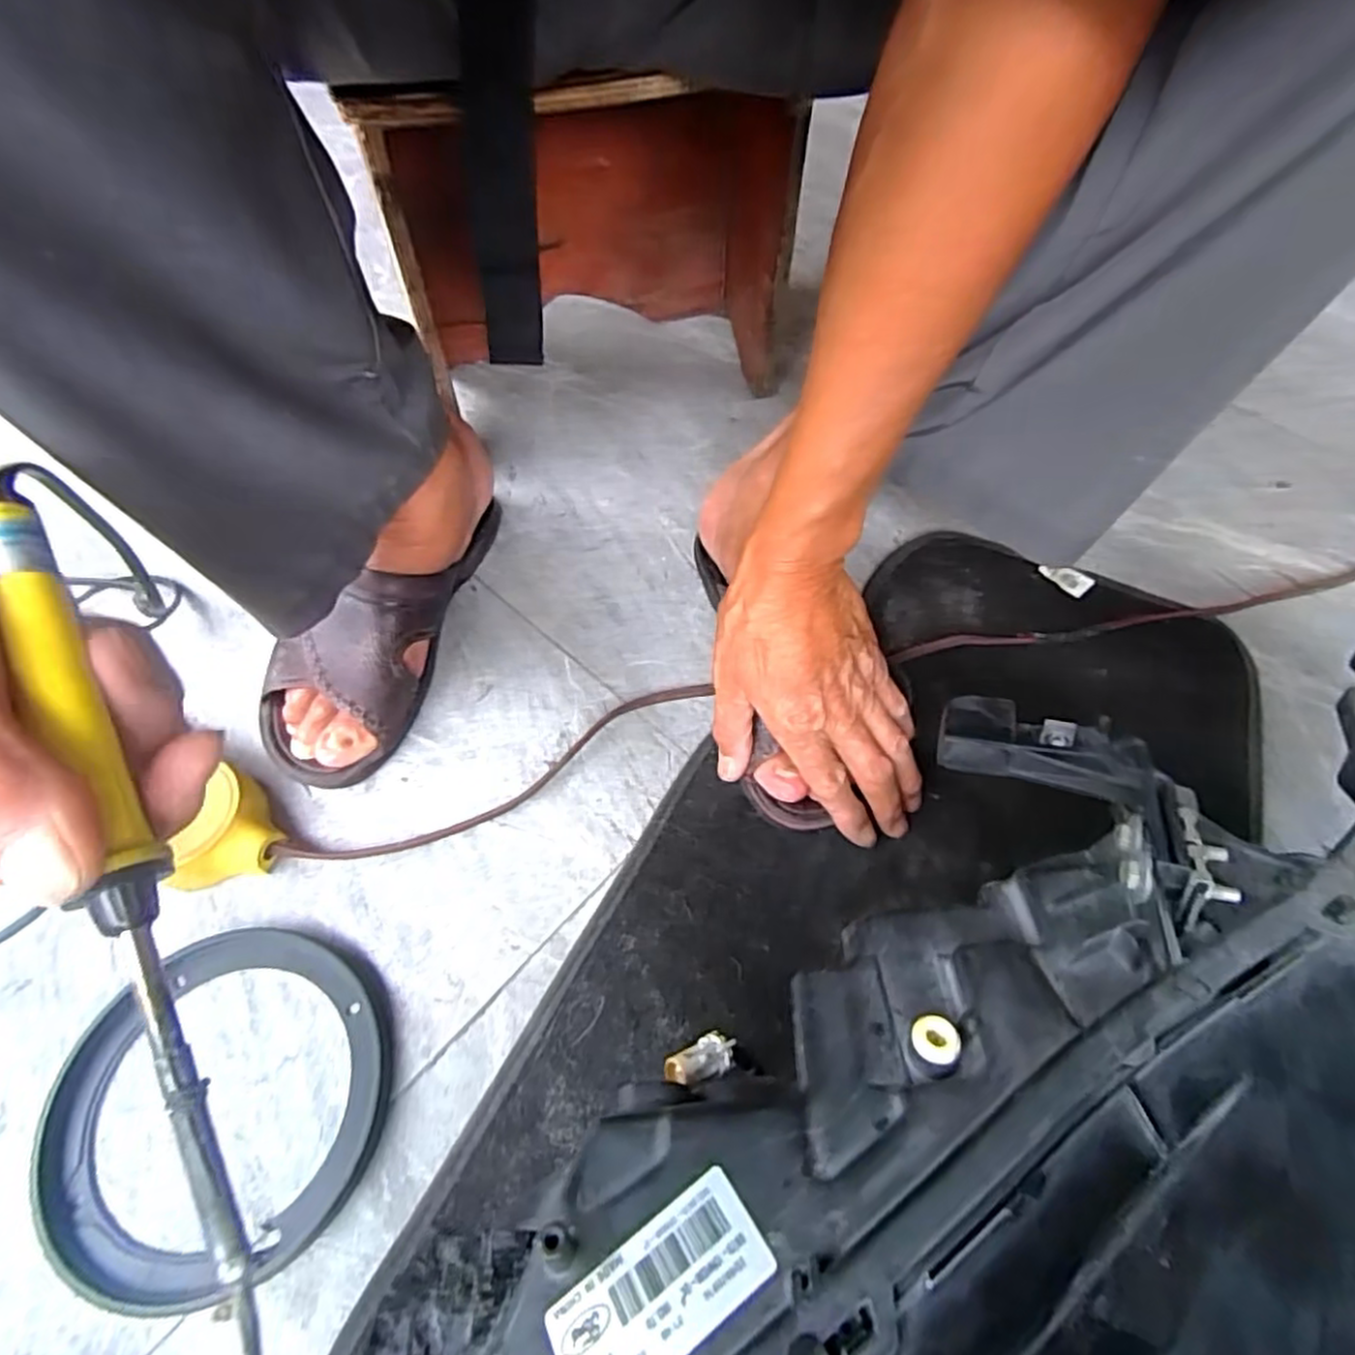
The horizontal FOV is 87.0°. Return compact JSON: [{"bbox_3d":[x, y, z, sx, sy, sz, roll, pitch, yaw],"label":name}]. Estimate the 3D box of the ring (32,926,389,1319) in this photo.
[{"bbox_3d":[-0.228,0.209,0.355,0.156,0.015,0.159,0,58,0],"label":"ring"}]

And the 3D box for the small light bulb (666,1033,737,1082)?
[{"bbox_3d":[0.009,0.141,0.264,0.027,0.011,0.014,-17,60,-10],"label":"small light bulb"}]

